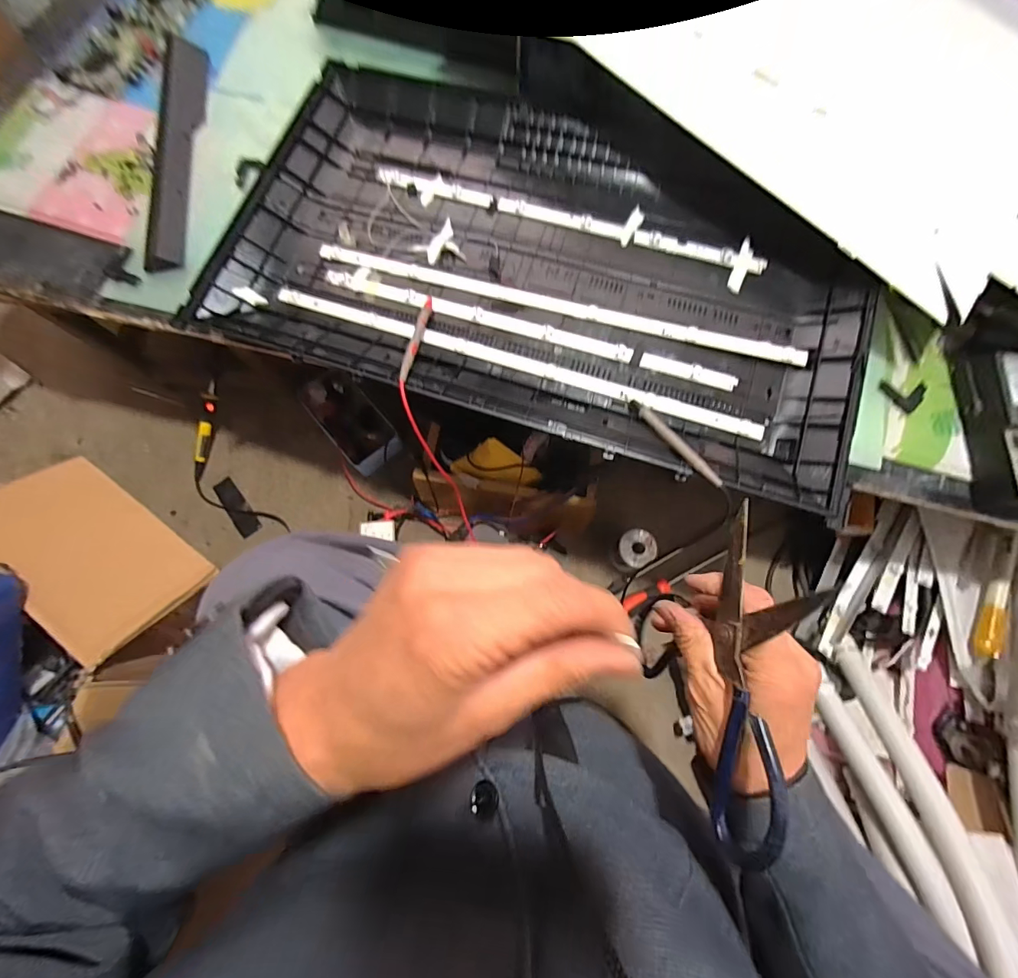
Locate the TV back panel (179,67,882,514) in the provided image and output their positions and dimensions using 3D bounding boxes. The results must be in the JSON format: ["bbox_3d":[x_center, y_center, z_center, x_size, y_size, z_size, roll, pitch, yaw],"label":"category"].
[{"bbox_3d":[0.038,-0.272,0.514,0.727,0.039,0.423,19,78,6],"label":"TV back panel"}]

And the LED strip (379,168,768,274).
[{"bbox_3d":[0.065,-0.338,0.543,0.487,0.009,0.024,18,78,6],"label":"LED strip"}]

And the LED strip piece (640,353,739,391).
[{"bbox_3d":[0.202,-0.132,0.495,0.106,0.004,0.019,18,78,6],"label":"LED strip piece"}]

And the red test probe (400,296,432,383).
[{"bbox_3d":[-0.103,-0.171,0.493,0.011,0.008,0.132,7,60,3],"label":"red test probe"}]

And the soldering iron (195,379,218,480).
[{"bbox_3d":[-0.527,-0.101,0.763,0.025,0.018,0.166,16,99,5],"label":"soldering iron"}]

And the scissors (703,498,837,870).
[{"bbox_3d":[0.142,0.108,0.248,0.022,0.067,0.196,5,81,3],"label":"scissors"}]

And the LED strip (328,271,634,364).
[{"bbox_3d":[-0.040,-0.206,0.518,0.373,0.004,0.020,16,78,5],"label":"LED strip"}]

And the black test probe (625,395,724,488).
[{"bbox_3d":[0.164,-0.052,0.450,0.012,0.011,0.137,-31,58,-5],"label":"black test probe"}]

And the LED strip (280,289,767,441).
[{"bbox_3d":[-0.001,-0.145,0.491,0.557,0.007,0.022,18,78,6],"label":"LED strip"}]

